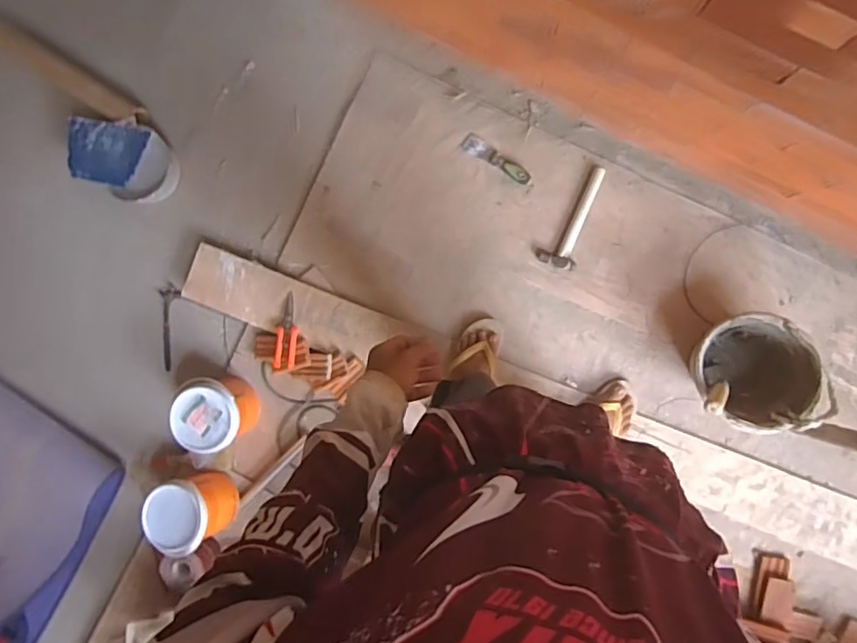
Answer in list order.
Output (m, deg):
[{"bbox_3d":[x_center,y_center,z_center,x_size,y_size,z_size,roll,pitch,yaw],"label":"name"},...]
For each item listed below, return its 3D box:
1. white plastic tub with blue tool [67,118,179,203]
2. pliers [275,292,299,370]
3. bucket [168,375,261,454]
[{"bbox_3d":[-0.778,-0.409,1.452,0.260,0.090,0.195,9,94,6],"label":"white plastic tub with blue tool"},{"bbox_3d":[-0.349,0.024,1.403,0.051,0.021,0.182,0,78,6],"label":"pliers"},{"bbox_3d":[-0.511,0.220,1.396,0.153,0.185,0.165,0,93,6],"label":"bucket"}]

